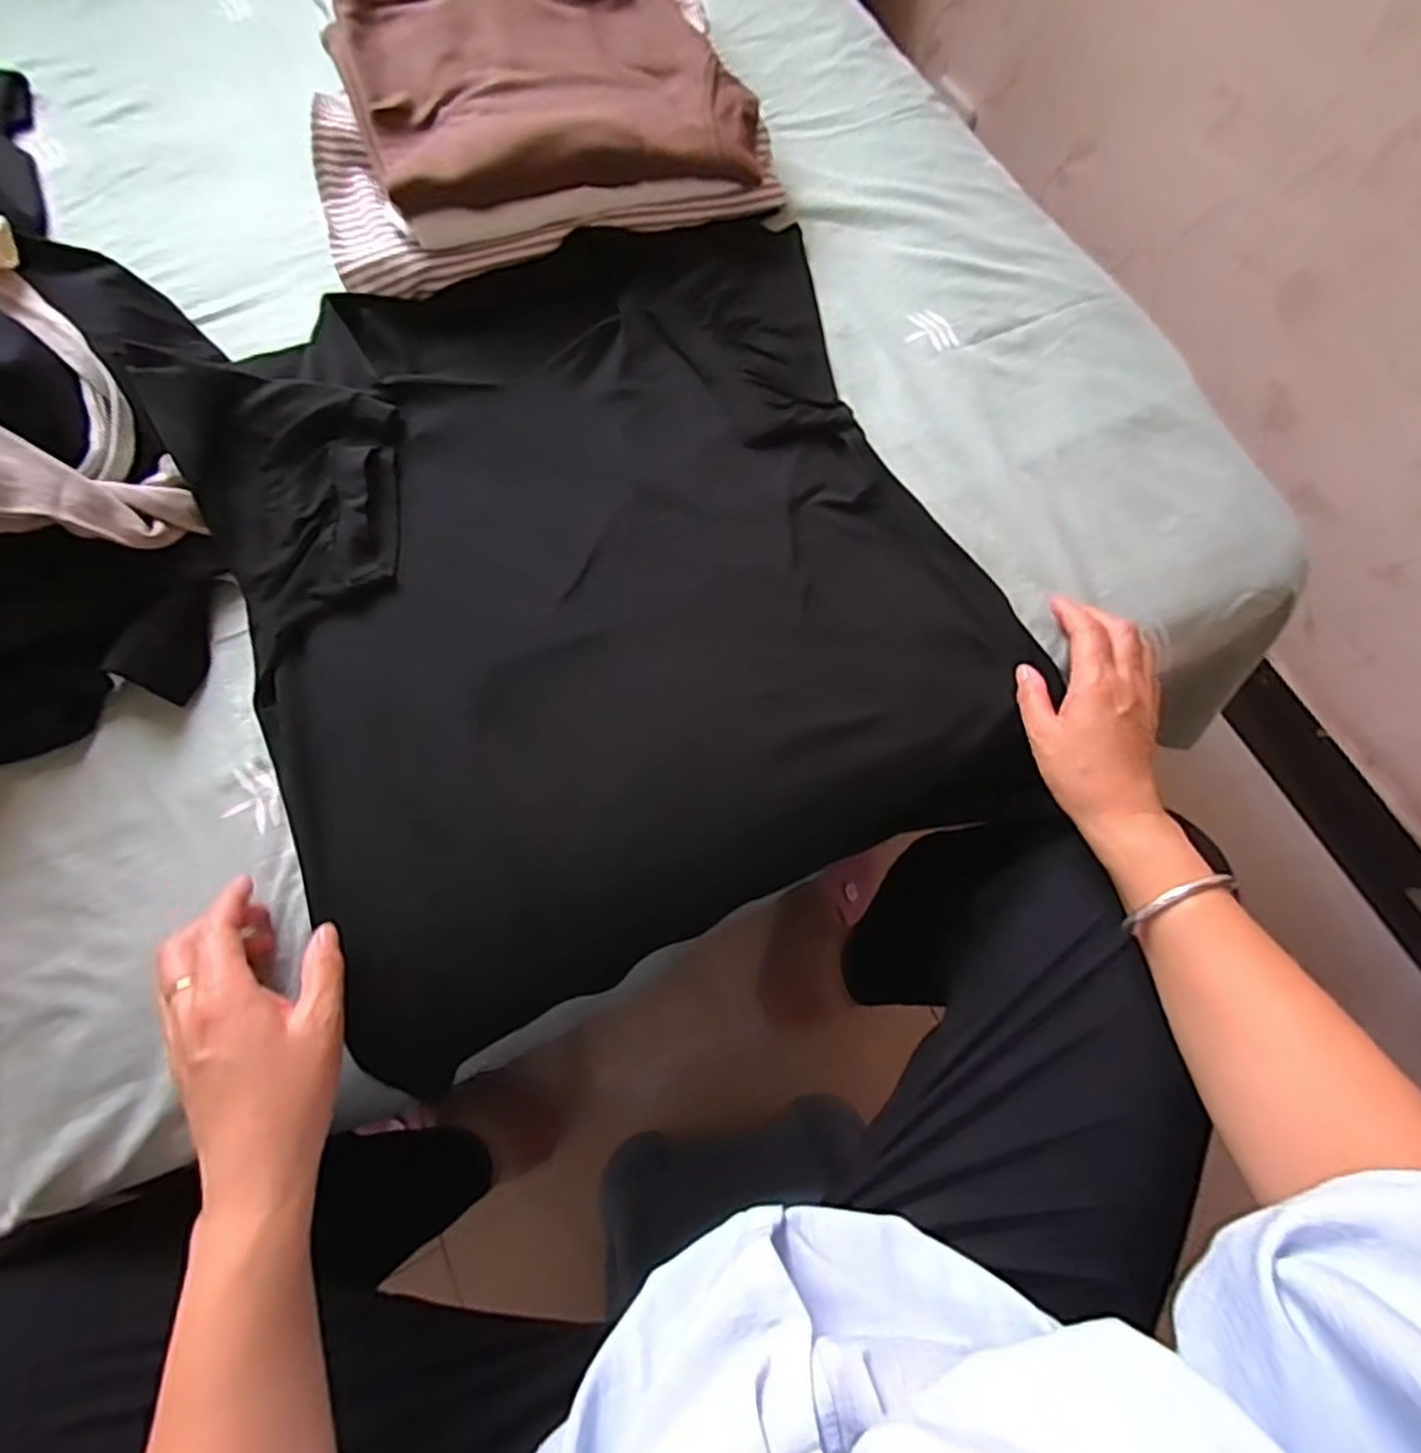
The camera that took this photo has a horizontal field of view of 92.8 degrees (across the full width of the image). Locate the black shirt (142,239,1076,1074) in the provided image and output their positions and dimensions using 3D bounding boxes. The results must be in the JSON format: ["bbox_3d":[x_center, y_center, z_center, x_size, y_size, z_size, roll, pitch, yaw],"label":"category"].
[{"bbox_3d":[-0.067,-0.098,0.479,0.460,0.091,0.512,-23,74,-9],"label":"black shirt"}]

